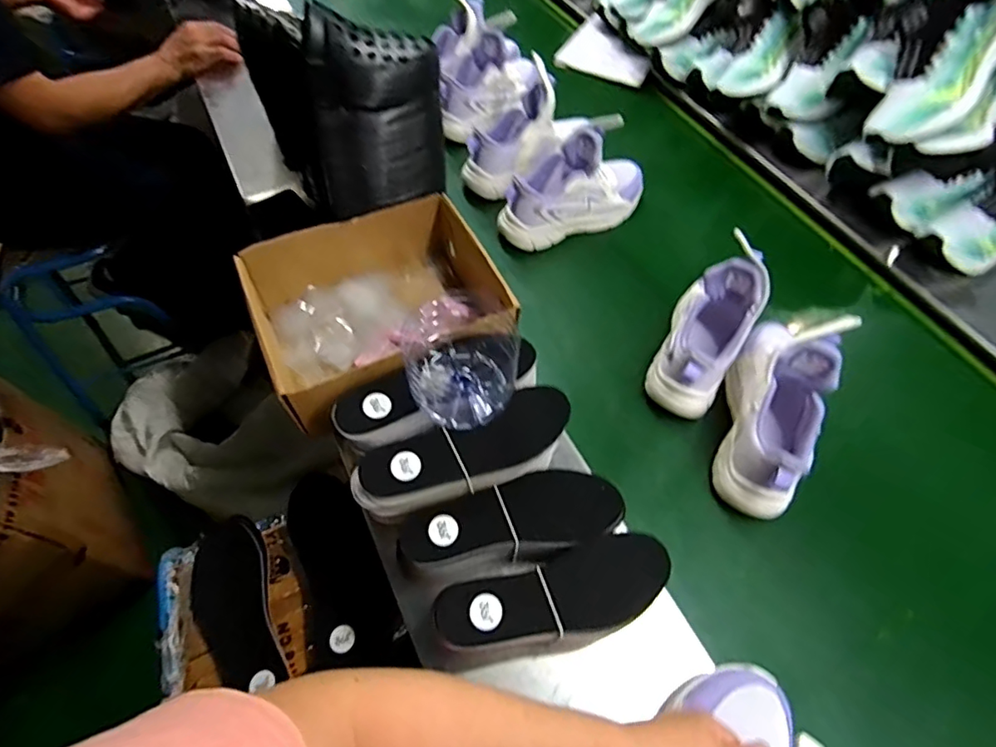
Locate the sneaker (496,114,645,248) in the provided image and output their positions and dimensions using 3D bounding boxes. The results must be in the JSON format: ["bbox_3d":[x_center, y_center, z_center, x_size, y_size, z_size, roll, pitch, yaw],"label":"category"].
[{"bbox_3d":[0.119,-0.294,0.796,0.236,0.156,0.085,-20,60,-14],"label":"sneaker"}]

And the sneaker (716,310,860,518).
[{"bbox_3d":[0.314,0.020,0.596,0.077,0.140,0.243,16,58,9],"label":"sneaker"}]

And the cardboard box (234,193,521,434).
[{"bbox_3d":[-0.142,-0.071,0.650,0.271,0.109,0.234,-23,61,-15],"label":"cardboard box"}]

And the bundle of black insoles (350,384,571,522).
[{"bbox_3d":[-0.034,0.080,0.523,0.213,0.044,0.068,-16,59,-11],"label":"bundle of black insoles"}]

